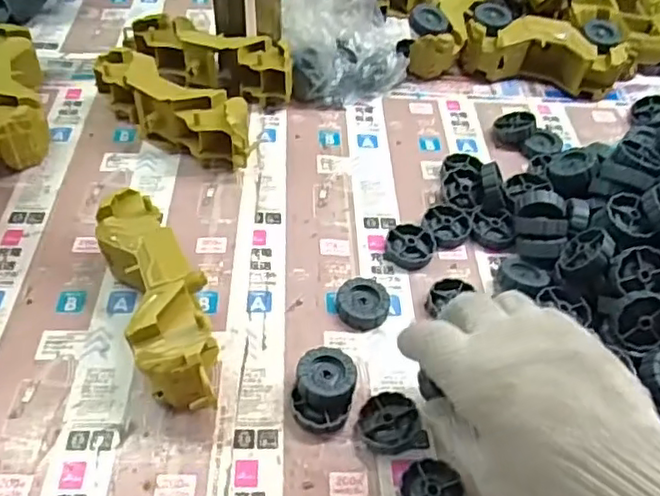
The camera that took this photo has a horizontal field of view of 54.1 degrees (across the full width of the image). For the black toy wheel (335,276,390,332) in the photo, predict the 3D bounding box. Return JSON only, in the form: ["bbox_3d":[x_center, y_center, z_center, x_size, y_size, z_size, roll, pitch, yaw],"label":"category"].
[{"bbox_3d":[0.024,0.040,0.467,0.037,0.011,0.040,2,49,-2],"label":"black toy wheel"}]

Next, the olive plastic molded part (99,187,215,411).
[{"bbox_3d":[-0.113,0.034,0.432,0.051,0.056,0.169,-18,52,-18],"label":"olive plastic molded part"}]

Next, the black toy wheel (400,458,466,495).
[{"bbox_3d":[0.060,0.144,0.379,0.036,0.012,0.037,2,49,-2],"label":"black toy wheel"}]

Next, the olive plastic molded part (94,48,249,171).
[{"bbox_3d":[-0.128,-0.115,0.560,0.155,0.057,0.057,29,53,20],"label":"olive plastic molded part"}]

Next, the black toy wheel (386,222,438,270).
[{"bbox_3d":[0.064,-0.001,0.508,0.038,0.011,0.040,2,49,-2],"label":"black toy wheel"}]

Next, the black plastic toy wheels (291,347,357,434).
[{"bbox_3d":[-0.003,0.091,0.412,0.037,0.024,0.048,11,49,7],"label":"black plastic toy wheels"}]

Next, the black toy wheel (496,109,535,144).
[{"bbox_3d":[0.175,-0.114,0.610,0.036,0.013,0.041,2,48,32],"label":"black toy wheel"}]

